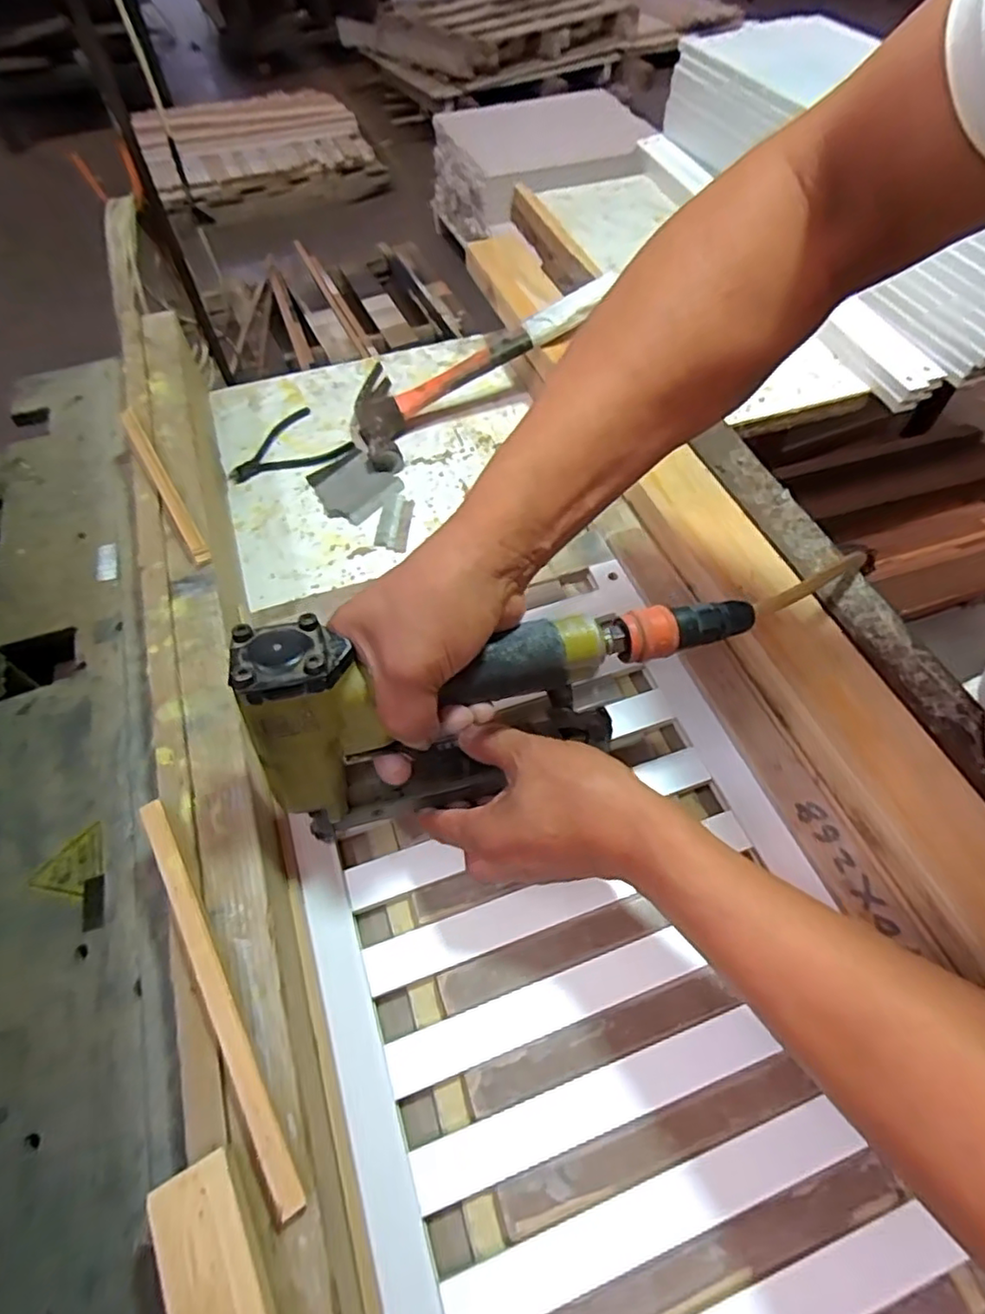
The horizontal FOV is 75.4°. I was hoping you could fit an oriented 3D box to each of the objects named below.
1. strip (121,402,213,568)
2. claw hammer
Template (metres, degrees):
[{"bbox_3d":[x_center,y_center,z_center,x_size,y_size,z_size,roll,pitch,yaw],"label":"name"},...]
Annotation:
[{"bbox_3d":[-0.249,-0.134,0.479,0.012,0.011,0.190,-29,61,-17],"label":"strip"},{"bbox_3d":[-0.013,-0.292,0.626,0.288,0.028,0.131,-29,57,4],"label":"claw hammer"}]

